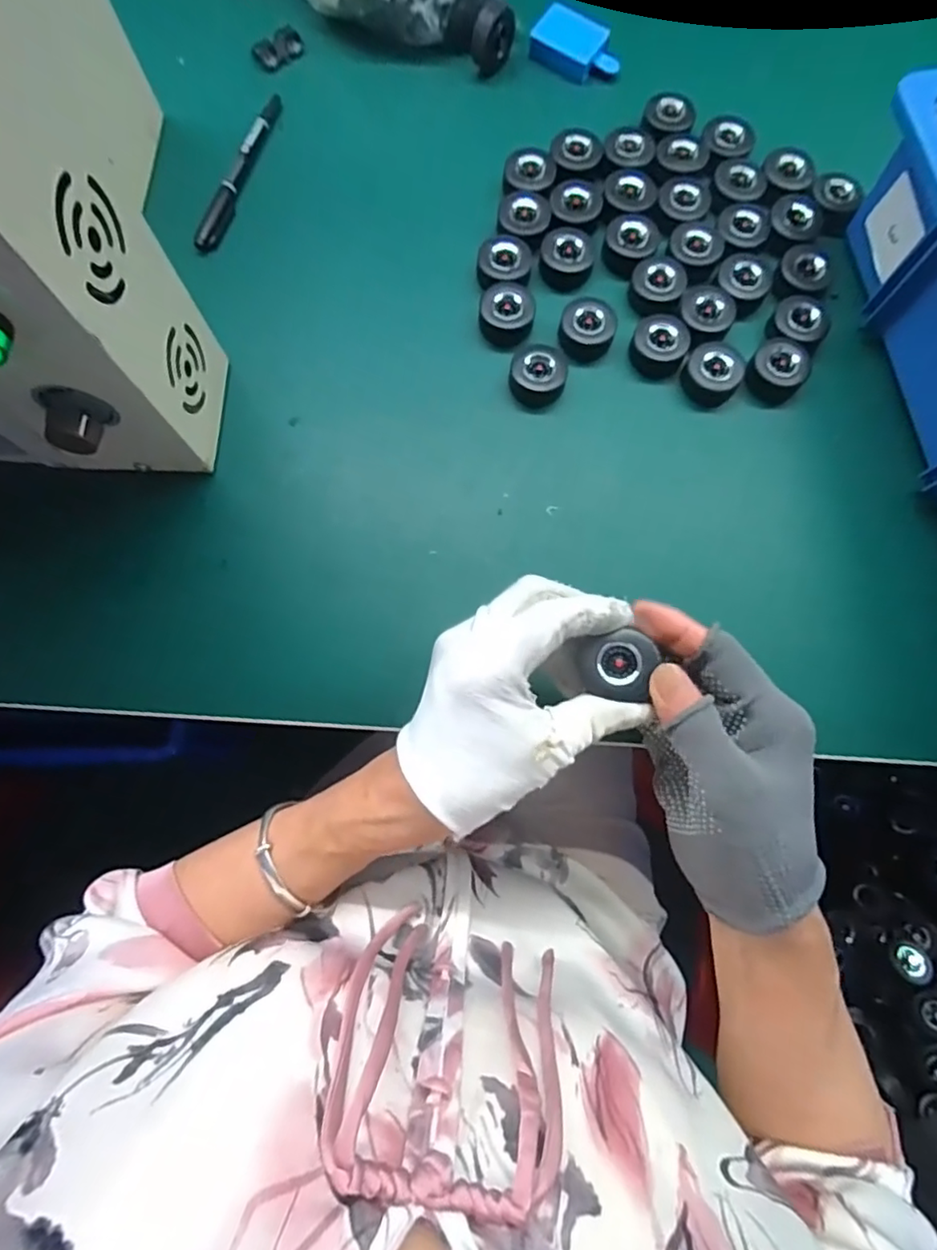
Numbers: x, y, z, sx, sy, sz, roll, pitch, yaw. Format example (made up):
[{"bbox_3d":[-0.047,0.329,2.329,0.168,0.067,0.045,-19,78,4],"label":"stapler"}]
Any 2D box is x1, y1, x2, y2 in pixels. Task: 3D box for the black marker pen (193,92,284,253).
[{"bbox_3d":[-0.170,-0.336,0.435,0.016,0.012,0.140,17,80,5],"label":"black marker pen"}]

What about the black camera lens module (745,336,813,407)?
[{"bbox_3d":[0.211,-0.173,0.400,0.038,0.022,0.035,40,83,8],"label":"black camera lens module"}]

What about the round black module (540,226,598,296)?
[{"bbox_3d":[0.070,-0.259,0.417,0.037,0.014,0.043,18,80,5],"label":"round black module"}]

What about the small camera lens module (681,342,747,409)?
[{"bbox_3d":[0.166,-0.170,0.399,0.033,0.022,0.036,-29,80,-4],"label":"small camera lens module"}]

